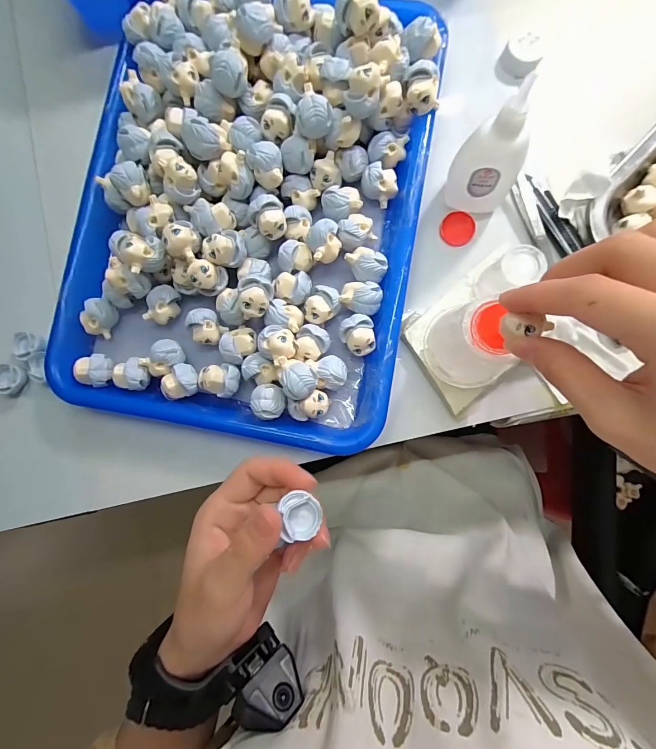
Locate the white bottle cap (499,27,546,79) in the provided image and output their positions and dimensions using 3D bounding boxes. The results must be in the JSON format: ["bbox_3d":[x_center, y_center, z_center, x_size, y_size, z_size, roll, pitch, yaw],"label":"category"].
[{"bbox_3d":[0.151,-0.248,0.275,0.029,0.017,0.025,25,88,7],"label":"white bottle cap"}]

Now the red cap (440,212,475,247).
[{"bbox_3d":[0.099,-0.111,0.271,0.026,0.005,0.024,0,85,5],"label":"red cap"}]

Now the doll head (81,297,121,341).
[{"bbox_3d":[-0.173,-0.043,0.269,0.017,0.024,0.027,22,88,7],"label":"doll head"}]

